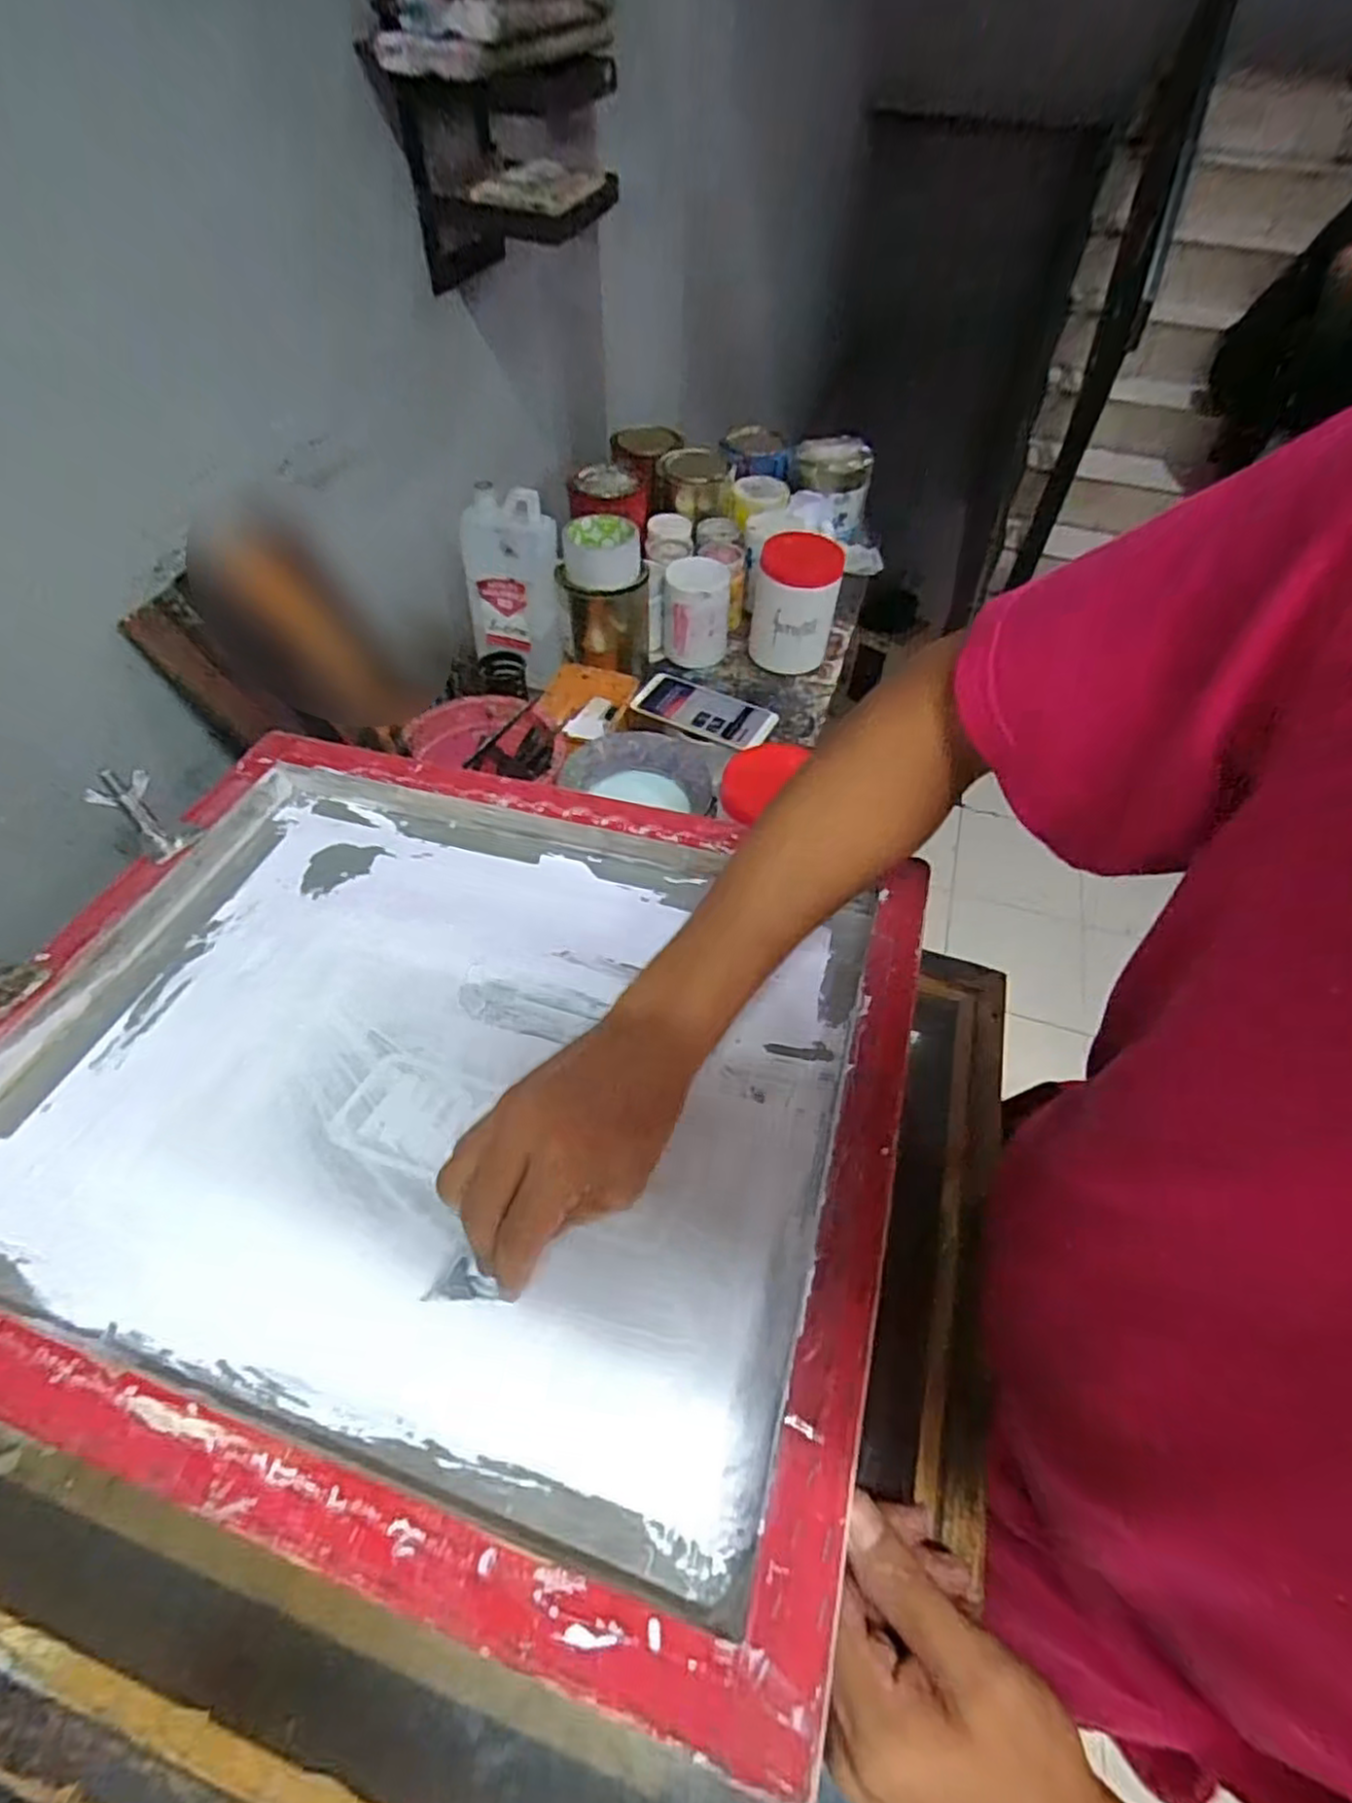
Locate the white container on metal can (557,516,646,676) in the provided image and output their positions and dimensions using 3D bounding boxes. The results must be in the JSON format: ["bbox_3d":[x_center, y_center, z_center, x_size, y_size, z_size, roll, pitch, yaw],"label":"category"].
[{"bbox_3d":[-0.085,-0.350,0.862,0.093,0.189,0.089,-4,53,-6],"label":"white container on metal can"}]

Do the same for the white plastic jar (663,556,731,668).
[{"bbox_3d":[0.027,-0.373,0.930,0.083,0.116,0.070,0,53,-3],"label":"white plastic jar"}]

